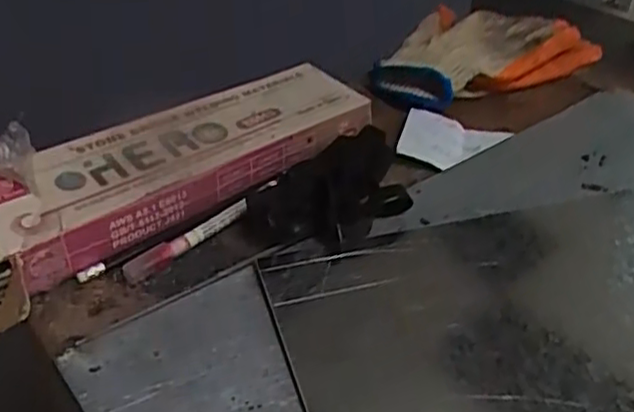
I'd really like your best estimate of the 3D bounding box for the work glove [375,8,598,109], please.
[{"bbox_3d":[0.151,-0.146,0.659,0.216,0.041,0.127,-21,39,-27],"label":"work glove"}]

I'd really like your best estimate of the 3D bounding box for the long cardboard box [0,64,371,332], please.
[{"bbox_3d":[-0.103,-0.027,0.493,0.334,0.048,0.110,-28,43,-34],"label":"long cardboard box"}]

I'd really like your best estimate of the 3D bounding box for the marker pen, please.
[{"bbox_3d":[-0.088,0.022,0.455,0.095,0.015,0.013,-29,43,-35],"label":"marker pen"}]

